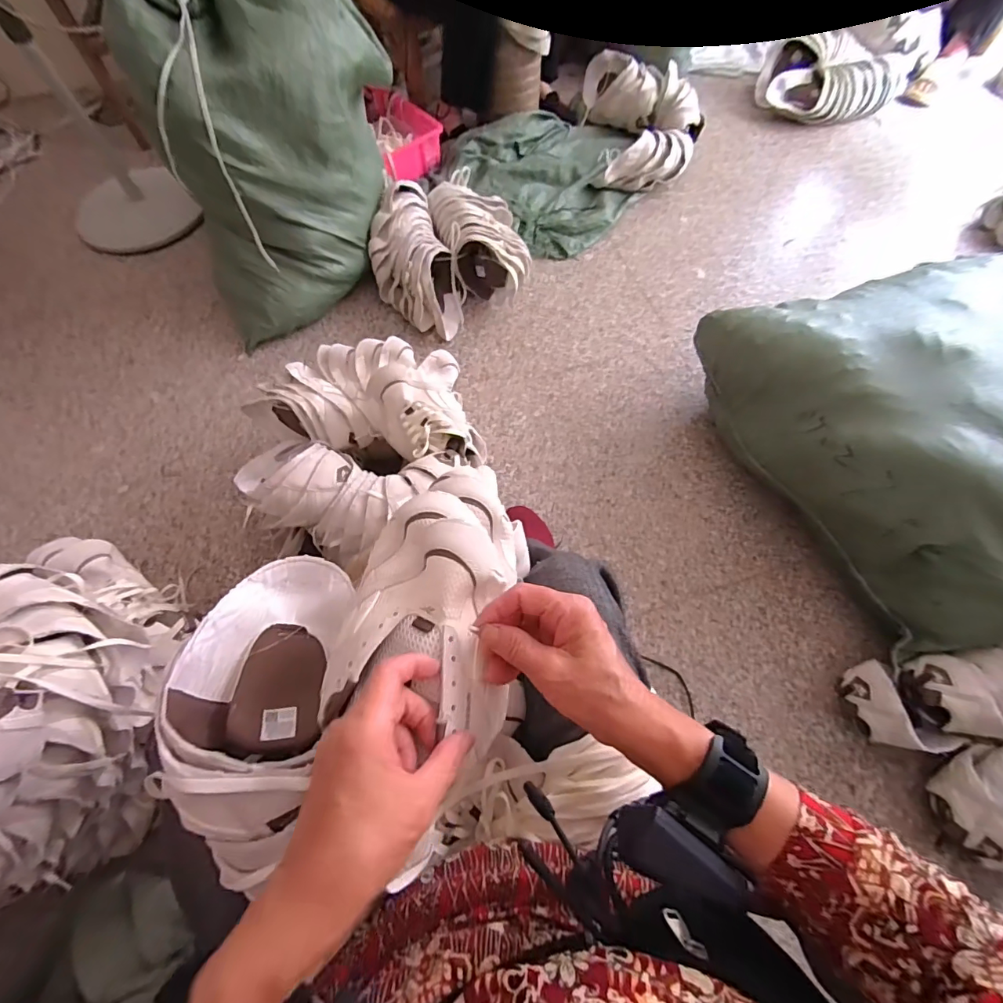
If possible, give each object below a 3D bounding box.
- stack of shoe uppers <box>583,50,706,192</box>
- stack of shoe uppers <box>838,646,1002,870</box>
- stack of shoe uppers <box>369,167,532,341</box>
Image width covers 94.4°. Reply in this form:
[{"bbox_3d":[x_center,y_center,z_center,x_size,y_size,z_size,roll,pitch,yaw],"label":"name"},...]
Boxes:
[{"bbox_3d":[0.457,-1.223,1.488,0.372,0.127,0.520,4,69,-1],"label":"stack of shoe uppers"},{"bbox_3d":[0.803,0.408,0.761,0.371,0.112,0.316,-9,66,-4],"label":"stack of shoe uppers"},{"bbox_3d":[-0.141,-0.655,1.202,0.390,0.140,0.423,-15,70,-8],"label":"stack of shoe uppers"}]

